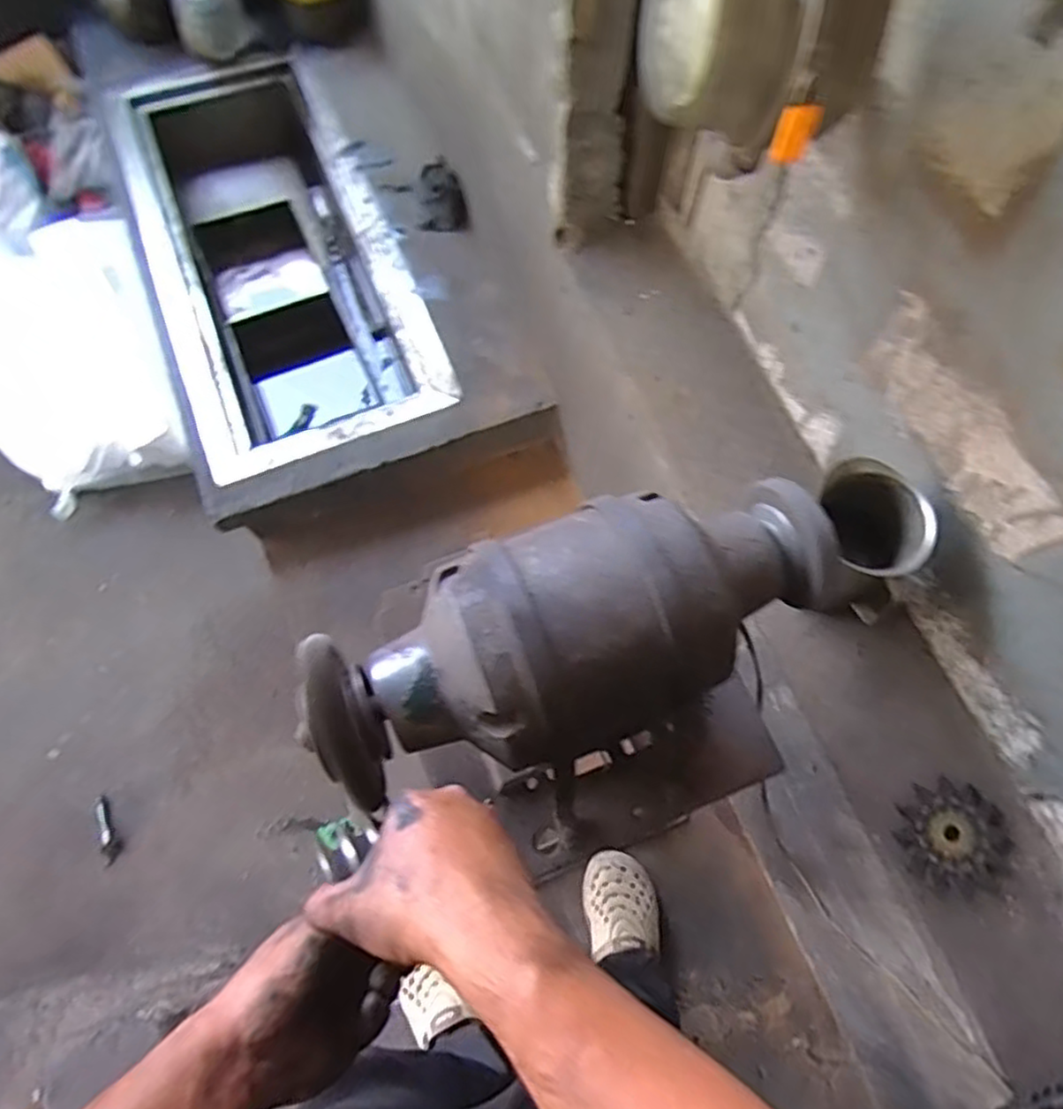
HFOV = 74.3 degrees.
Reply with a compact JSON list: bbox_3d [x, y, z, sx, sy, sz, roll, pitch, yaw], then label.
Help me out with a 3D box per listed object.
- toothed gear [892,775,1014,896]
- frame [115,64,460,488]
[{"bbox_3d":[0.505,0.335,0.837,0.121,0.016,0.117,-15,70,-8],"label":"toothed gear"},{"bbox_3d":[-0.647,-0.756,1.602,0.525,0.081,1.191,-24,72,-11],"label":"frame"}]

